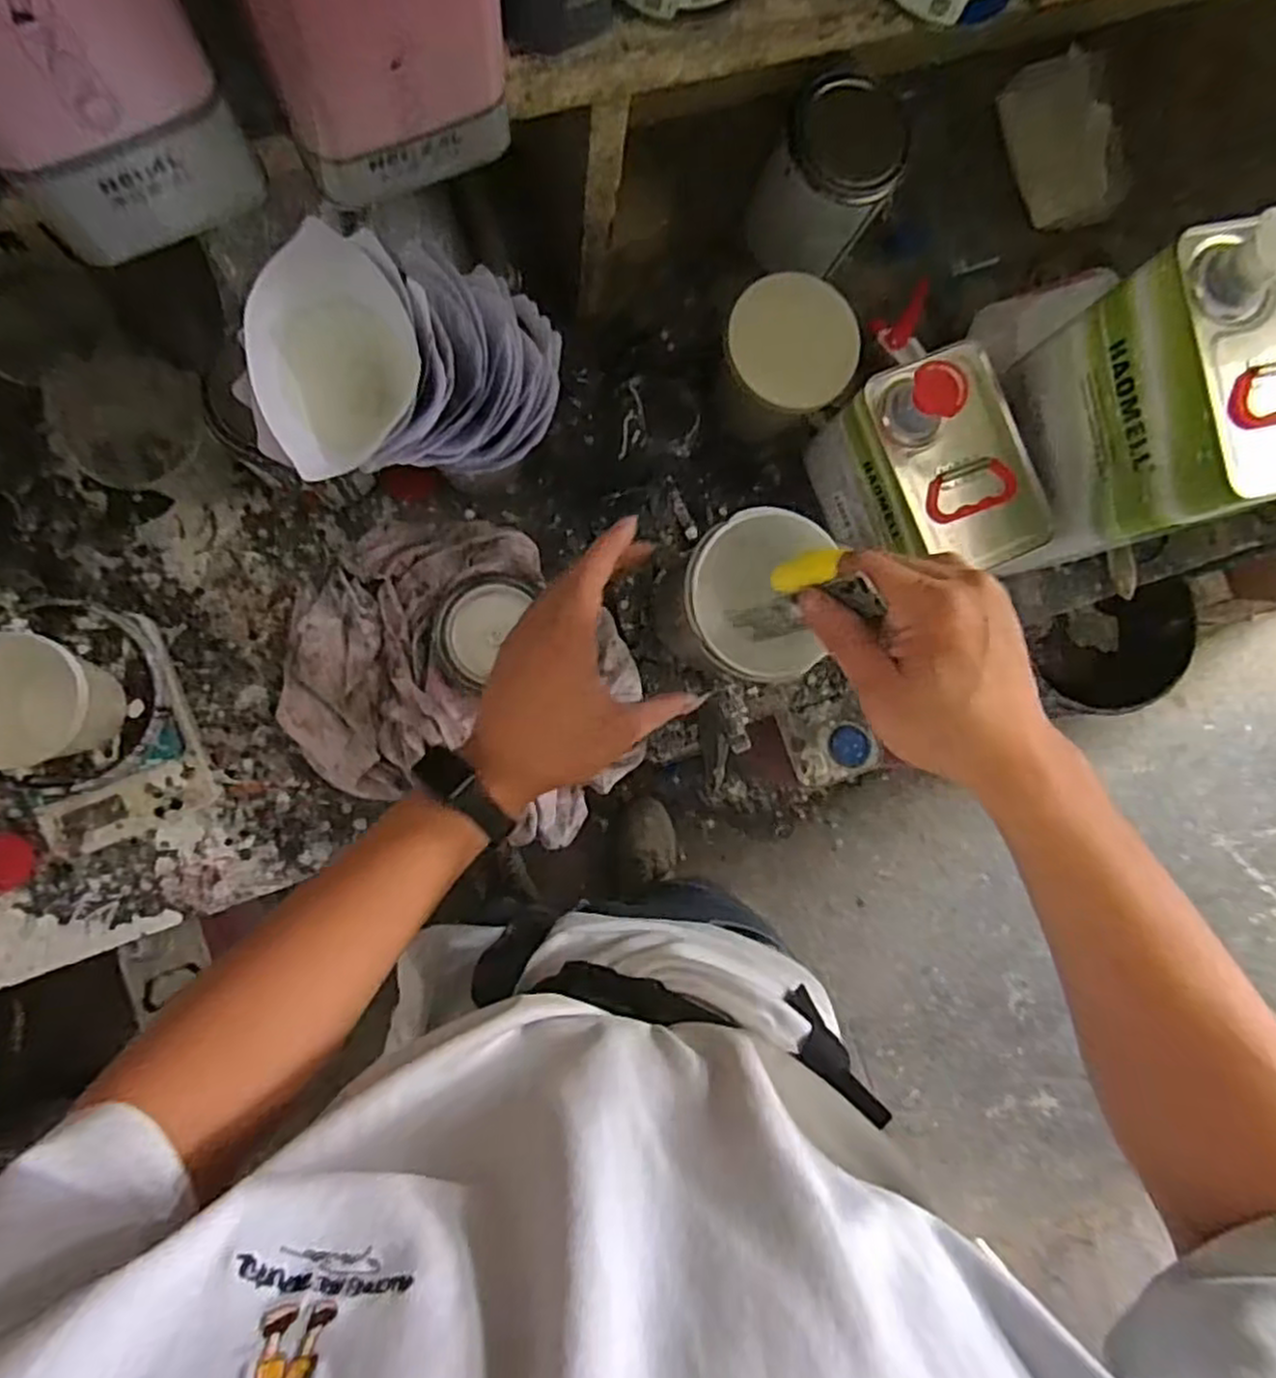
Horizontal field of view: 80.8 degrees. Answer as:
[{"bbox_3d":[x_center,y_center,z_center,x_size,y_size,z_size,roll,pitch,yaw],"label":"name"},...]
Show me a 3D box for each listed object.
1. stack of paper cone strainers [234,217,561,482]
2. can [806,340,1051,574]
[{"bbox_3d":[-0.168,-0.227,0.525,0.202,0.112,0.139,-11,117,-42],"label":"stack of paper cone strainers"},{"bbox_3d":[0.249,-0.177,0.630,0.110,0.164,0.166,-24,87,-9],"label":"can"}]

